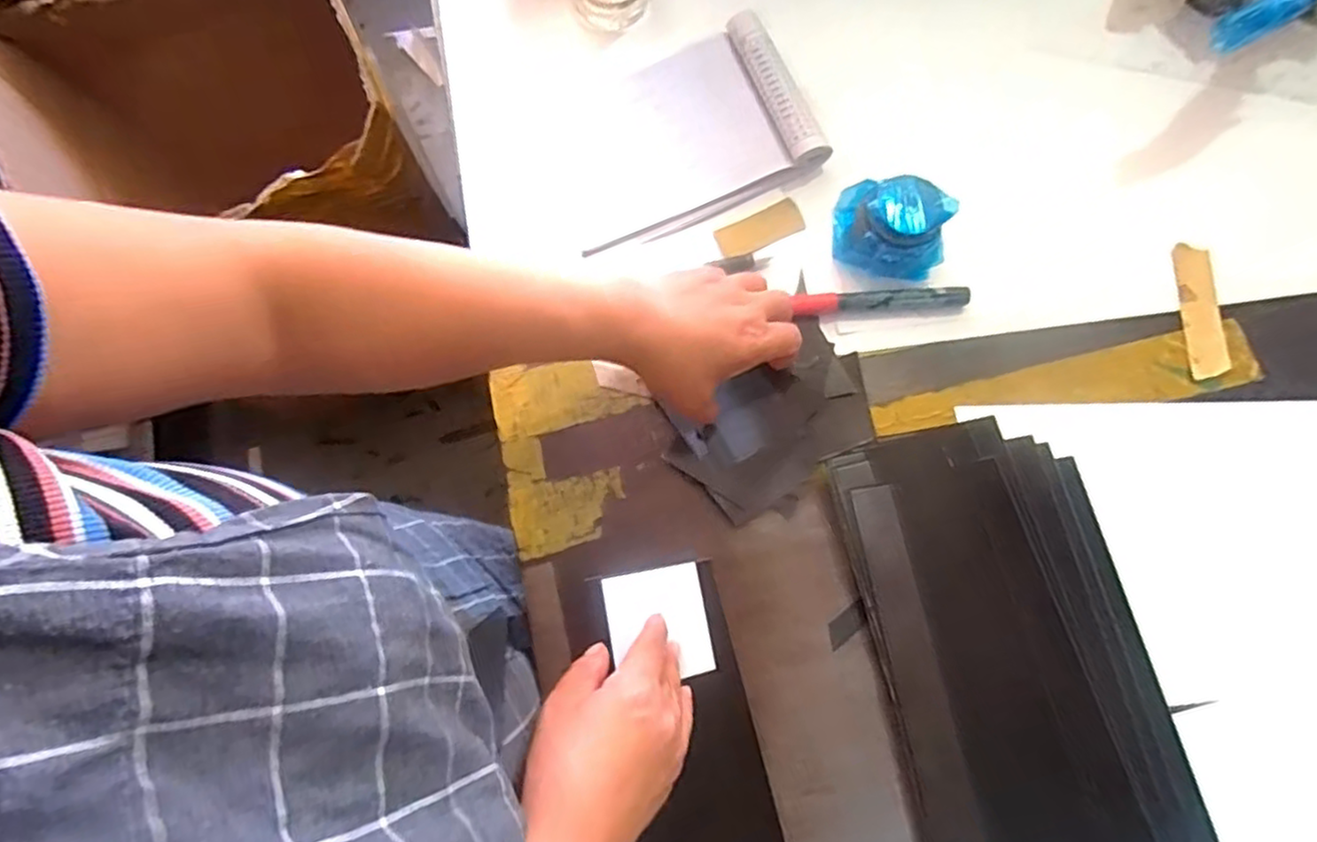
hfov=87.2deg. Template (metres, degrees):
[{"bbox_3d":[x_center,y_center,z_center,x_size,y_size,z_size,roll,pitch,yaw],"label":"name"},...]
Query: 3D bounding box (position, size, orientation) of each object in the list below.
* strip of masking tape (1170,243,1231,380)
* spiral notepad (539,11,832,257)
[{"bbox_3d":[0.416,-0.085,0.531,0.030,0.005,0.107,-1,76,1],"label":"strip of masking tape"},{"bbox_3d":[0.014,-0.234,0.564,0.203,0.028,0.147,-22,76,-4],"label":"spiral notepad"}]

